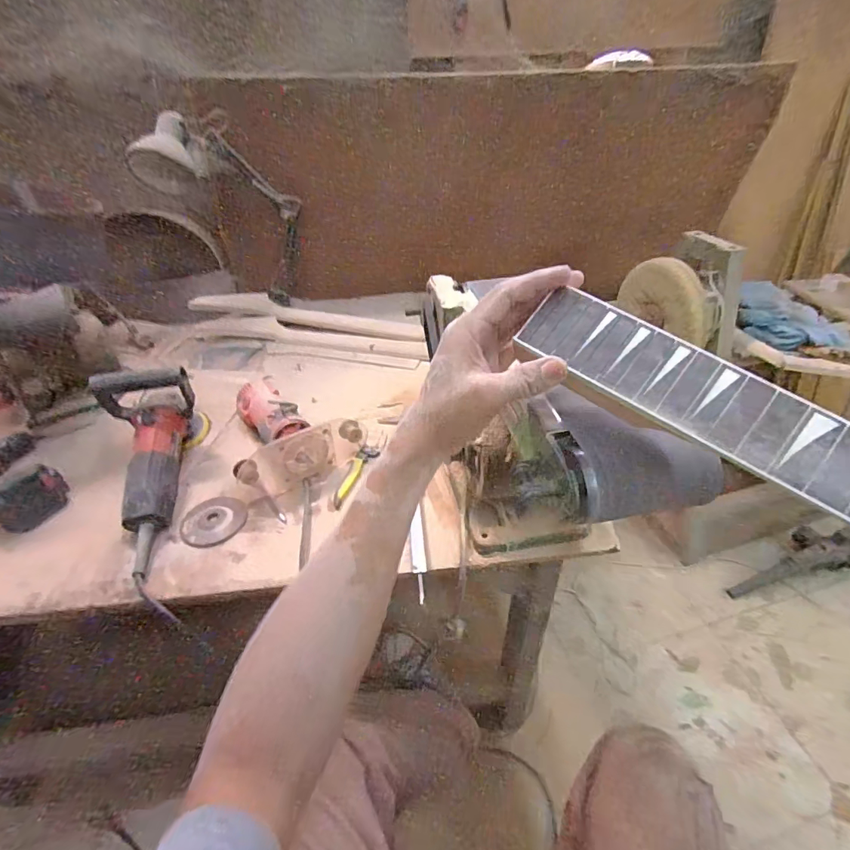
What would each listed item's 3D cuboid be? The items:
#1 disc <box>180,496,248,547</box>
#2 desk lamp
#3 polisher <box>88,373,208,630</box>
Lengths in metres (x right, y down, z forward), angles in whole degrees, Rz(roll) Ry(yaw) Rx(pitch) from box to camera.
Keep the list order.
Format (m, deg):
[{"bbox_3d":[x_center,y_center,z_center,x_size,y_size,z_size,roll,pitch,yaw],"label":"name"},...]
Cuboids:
[{"bbox_3d":[-0.301,0.136,0.656,0.076,0.010,0.085,9,40,13],"label":"disc"},{"bbox_3d":[-0.427,-0.495,1.060,0.201,0.410,0.121,-44,45,5],"label":"desk lamp"},{"bbox_3d":[-0.391,0.081,0.671,0.122,0.162,0.374,-10,57,-11],"label":"polisher"}]

